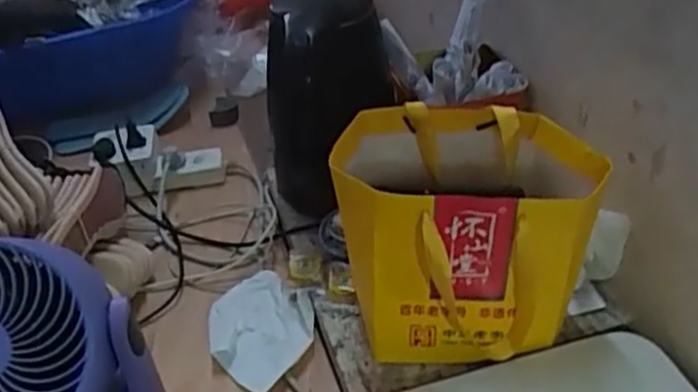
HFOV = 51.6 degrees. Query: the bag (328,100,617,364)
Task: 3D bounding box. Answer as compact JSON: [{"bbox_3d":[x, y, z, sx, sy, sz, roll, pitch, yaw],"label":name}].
[{"bbox_3d":[0.109,0.033,0.680,0.224,0.182,0.148,0,34,10],"label":"bag"}]

